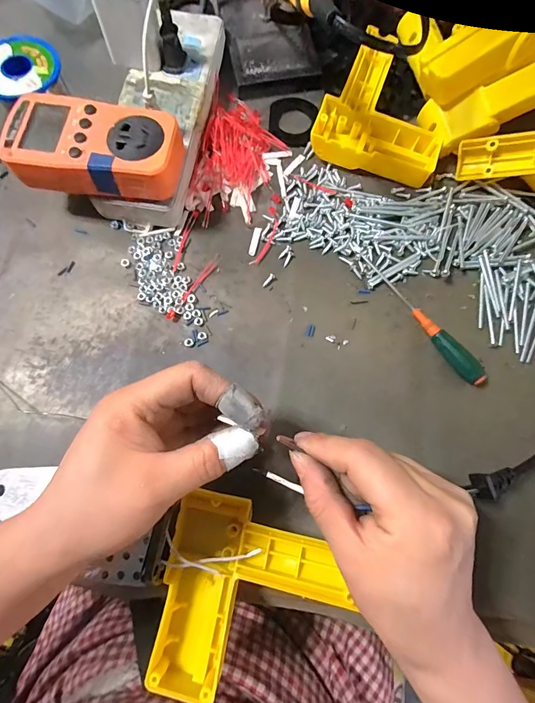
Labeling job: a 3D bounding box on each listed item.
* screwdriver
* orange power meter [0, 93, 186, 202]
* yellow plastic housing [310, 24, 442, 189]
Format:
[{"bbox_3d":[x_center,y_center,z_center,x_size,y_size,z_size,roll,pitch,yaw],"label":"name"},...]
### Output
[{"bbox_3d":[0.127,-0.027,0.299,0.014,0.016,0.140,-39,81,-10],"label":"screwdriver"},{"bbox_3d":[-0.133,-0.158,0.280,0.124,0.031,0.064,10,75,2],"label":"orange power meter"},{"bbox_3d":[0.115,-0.234,0.345,0.113,0.025,0.146,19,77,3],"label":"yellow plastic housing"}]

